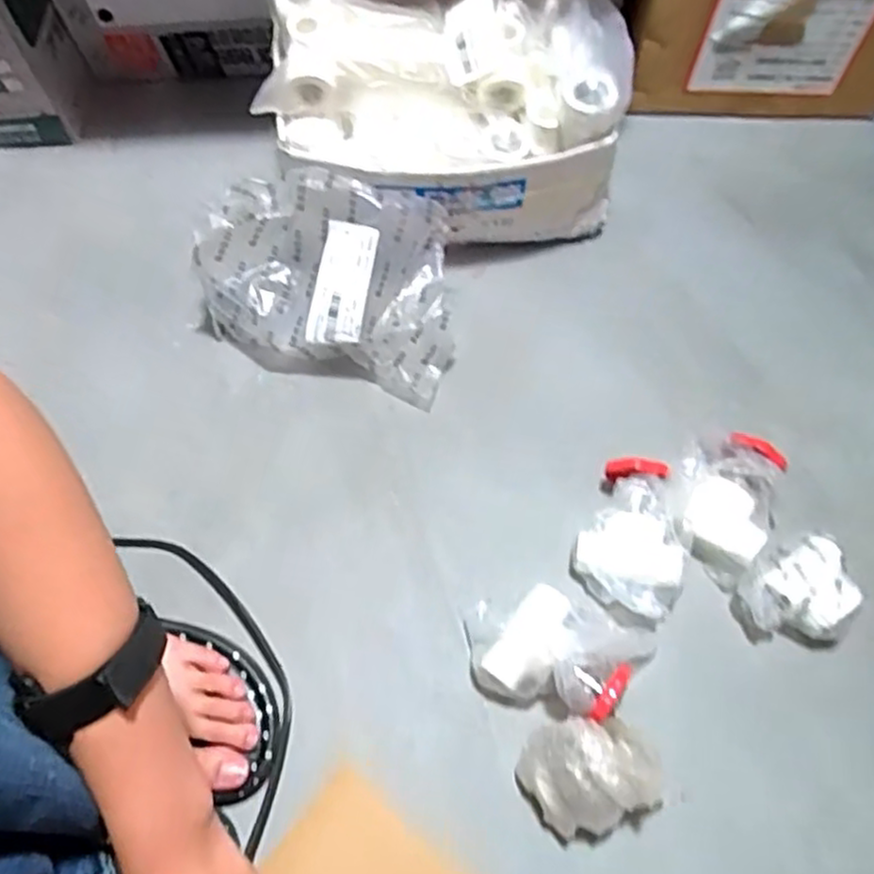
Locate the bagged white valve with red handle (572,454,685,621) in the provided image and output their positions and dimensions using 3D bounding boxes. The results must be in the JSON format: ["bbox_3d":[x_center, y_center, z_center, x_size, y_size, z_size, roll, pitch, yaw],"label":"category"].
[{"bbox_3d":[0.142,0.072,0.511,0.074,0.052,0.102,20,66,10],"label":"bagged white valve with red handle"}]

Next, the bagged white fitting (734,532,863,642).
[{"bbox_3d":[0.251,0.110,0.496,0.076,0.040,0.062,-21,66,-9],"label":"bagged white fitting"}]

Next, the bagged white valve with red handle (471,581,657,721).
[{"bbox_3d":[0.081,0.138,0.473,0.123,0.063,0.075,16,66,9],"label":"bagged white valve with red handle"}]

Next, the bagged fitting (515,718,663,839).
[{"bbox_3d":[0.095,0.209,0.448,0.077,0.059,0.064,-22,66,-9],"label":"bagged fitting"}]

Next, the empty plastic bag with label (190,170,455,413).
[{"bbox_3d":[-0.083,-0.126,0.567,0.197,0.128,0.117,16,66,9],"label":"empty plastic bag with label"}]

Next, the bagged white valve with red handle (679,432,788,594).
[{"bbox_3d":[0.208,0.047,0.519,0.075,0.059,0.099,29,68,14],"label":"bagged white valve with red handle"}]

